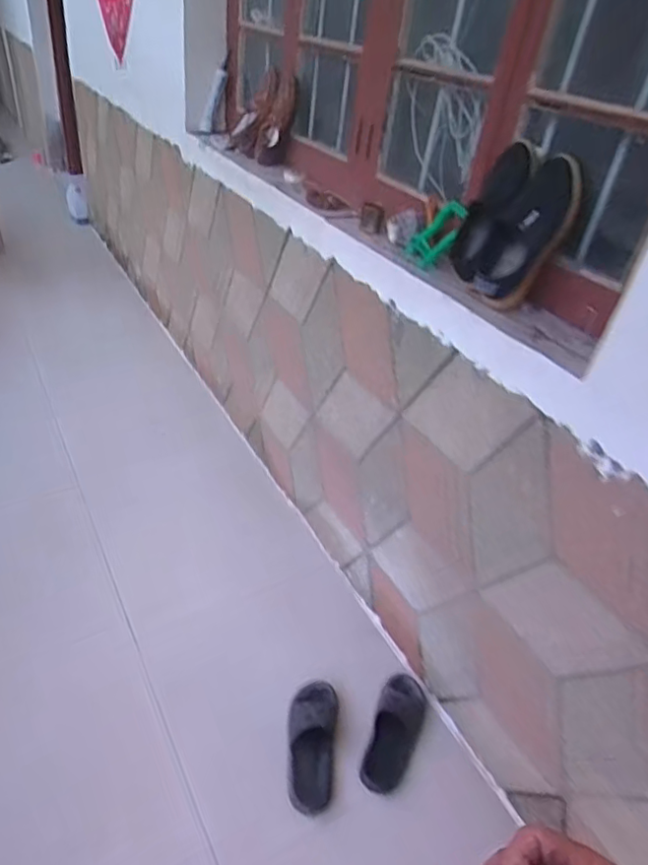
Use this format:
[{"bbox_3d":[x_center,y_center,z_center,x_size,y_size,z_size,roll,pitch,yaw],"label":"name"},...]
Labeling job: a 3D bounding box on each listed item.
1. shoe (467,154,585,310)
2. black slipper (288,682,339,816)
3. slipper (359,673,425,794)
[{"bbox_3d":[0.369,-0.359,1.062,0.121,0.272,0.085,33,9,29],"label":"shoe"},{"bbox_3d":[-0.027,0.678,1.288,0.112,0.082,0.281,8,38,0],"label":"black slipper"},{"bbox_3d":[0.167,0.673,1.323,0.106,0.068,0.270,20,39,15],"label":"slipper"}]

